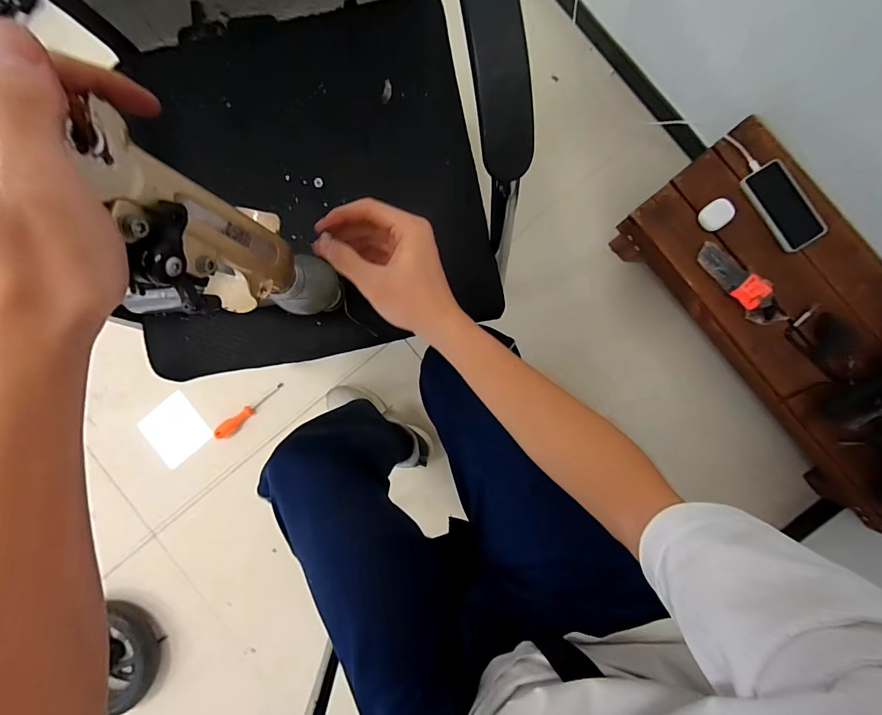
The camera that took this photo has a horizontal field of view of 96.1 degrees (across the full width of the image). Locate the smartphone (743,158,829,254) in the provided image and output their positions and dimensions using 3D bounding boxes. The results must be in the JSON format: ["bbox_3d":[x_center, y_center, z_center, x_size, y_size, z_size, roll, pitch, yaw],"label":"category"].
[{"bbox_3d":[0.632,-0.280,0.730,0.082,0.017,0.164,-31,83,15],"label":"smartphone"}]

